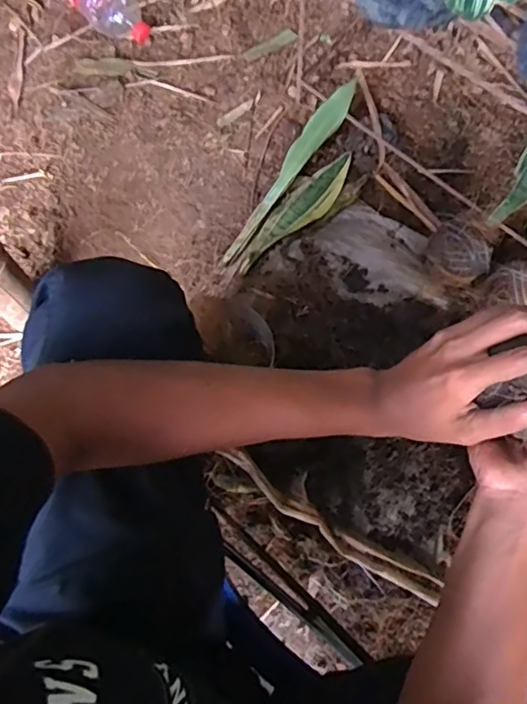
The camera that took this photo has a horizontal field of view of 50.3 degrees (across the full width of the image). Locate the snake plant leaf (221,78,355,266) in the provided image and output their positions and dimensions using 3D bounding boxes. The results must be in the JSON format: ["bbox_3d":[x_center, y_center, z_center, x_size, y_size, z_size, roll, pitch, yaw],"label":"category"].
[{"bbox_3d":[0.035,-0.275,0.879,0.048,0.033,0.326,36,94,9],"label":"snake plant leaf"}]

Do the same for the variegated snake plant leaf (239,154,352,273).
[{"bbox_3d":[0.057,-0.222,0.898,0.058,0.012,0.257,40,80,10],"label":"variegated snake plant leaf"}]

